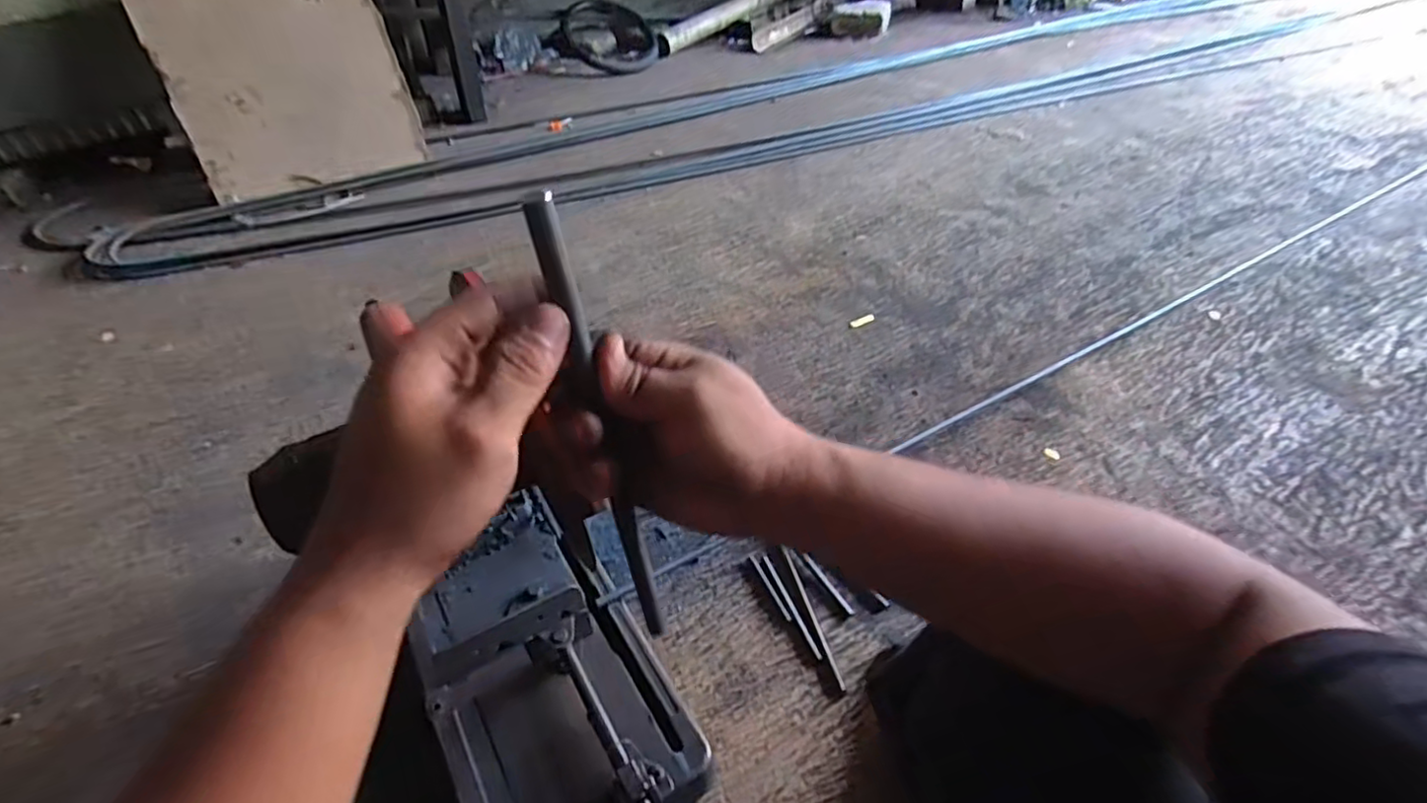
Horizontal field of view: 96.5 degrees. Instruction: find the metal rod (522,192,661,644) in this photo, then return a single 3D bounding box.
[{"bbox_3d":[-0.048,0.033,0.307,0.011,0.263,0.012,-27,40,-25],"label":"metal rod"}]

